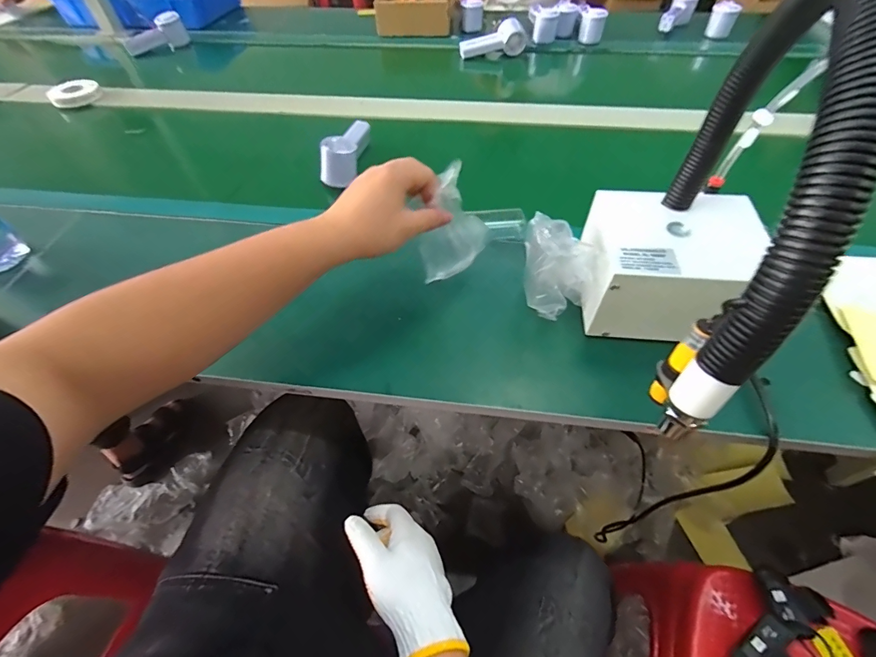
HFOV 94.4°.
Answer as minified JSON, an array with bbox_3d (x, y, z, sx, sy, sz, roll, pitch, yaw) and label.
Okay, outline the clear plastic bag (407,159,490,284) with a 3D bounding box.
[{"bbox_3d":[0.020,-0.122,0.468,0.083,0.137,0.038,-15,53,-10],"label":"clear plastic bag"}]

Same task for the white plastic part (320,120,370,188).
[{"bbox_3d":[-0.138,-0.300,0.664,0.054,0.053,0.154,10,53,9],"label":"white plastic part"}]

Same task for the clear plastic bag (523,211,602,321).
[{"bbox_3d":[0.133,-0.069,0.434,0.074,0.116,0.057,19,55,15],"label":"clear plastic bag"}]

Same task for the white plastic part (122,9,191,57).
[{"bbox_3d":[-0.697,-0.731,1.001,0.150,0.073,0.053,-38,61,-25],"label":"white plastic part"}]

